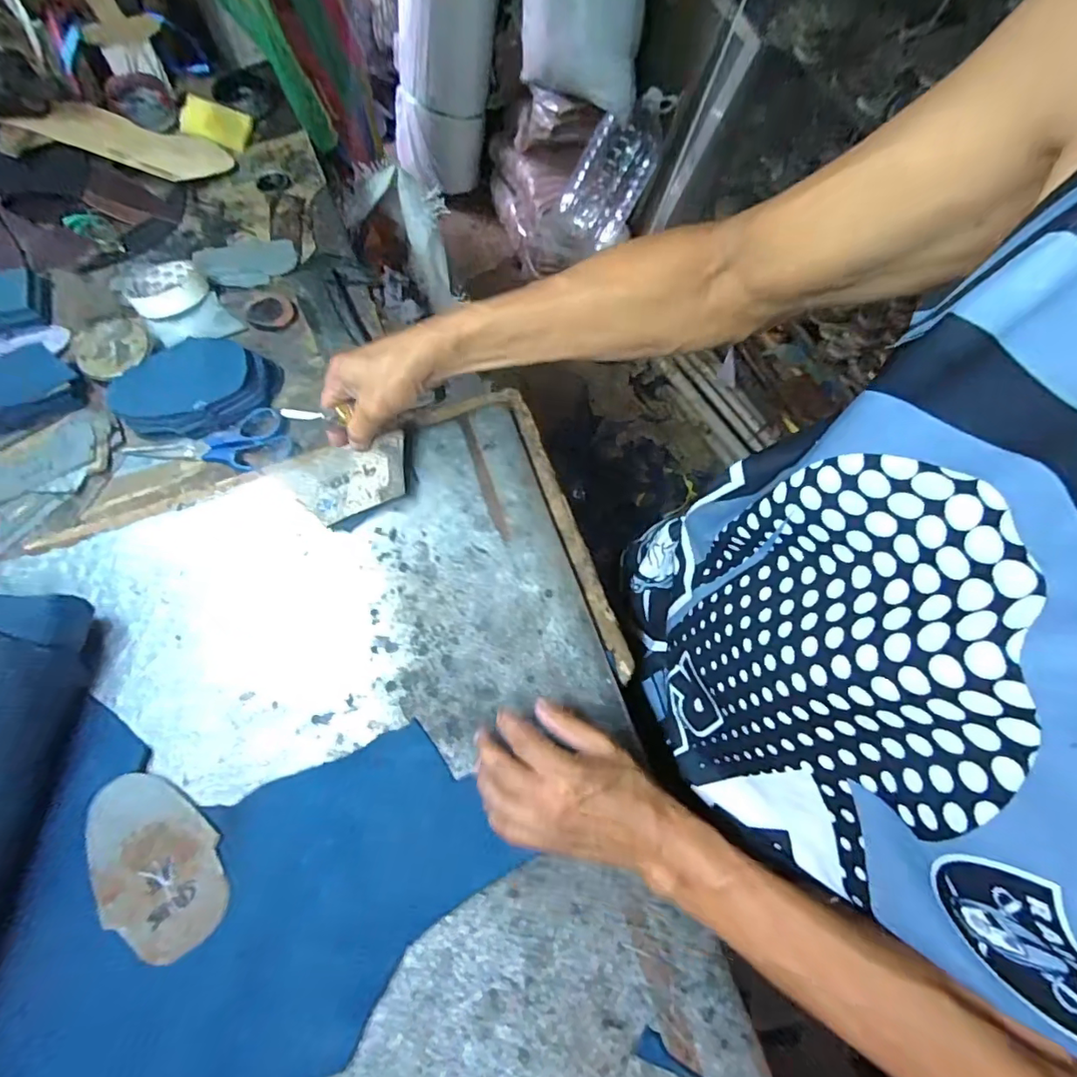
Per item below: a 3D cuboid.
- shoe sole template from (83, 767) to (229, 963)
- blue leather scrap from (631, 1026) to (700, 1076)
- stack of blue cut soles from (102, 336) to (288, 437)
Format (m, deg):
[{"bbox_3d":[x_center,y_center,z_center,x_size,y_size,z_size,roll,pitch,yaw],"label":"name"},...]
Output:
[{"bbox_3d":[-0.296,0.248,0.406,0.084,0.013,0.134,-31,73,-12],"label":"shoe sole template"},{"bbox_3d":[0.099,0.370,0.373,0.061,0.004,0.019,22,70,7],"label":"blue leather scrap"},{"bbox_3d":[-0.365,-0.162,0.566,0.154,0.035,0.104,-8,69,-5],"label":"stack of blue cut soles"}]

